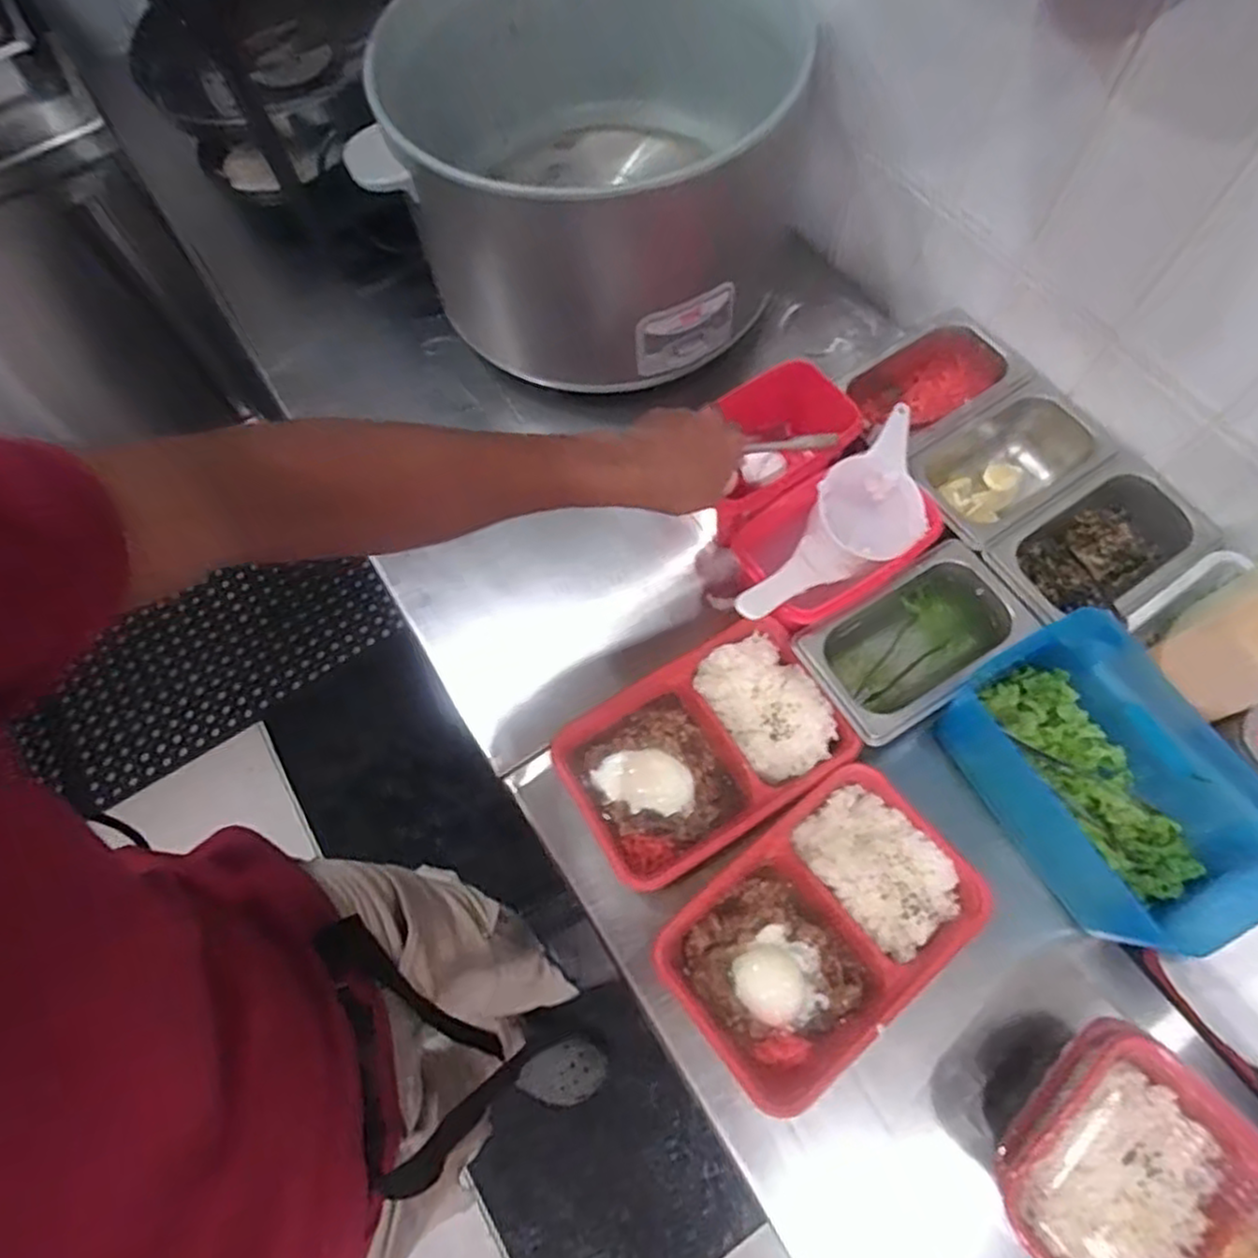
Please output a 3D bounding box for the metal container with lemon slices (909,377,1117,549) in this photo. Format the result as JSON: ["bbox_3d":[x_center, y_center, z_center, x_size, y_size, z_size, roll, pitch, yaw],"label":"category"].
[{"bbox_3d":[0.334,-0.140,0.661,0.176,0.061,0.104,-33,70,-11],"label":"metal container with lemon slices"}]

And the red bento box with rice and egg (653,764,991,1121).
[{"bbox_3d":[0.136,0.214,0.522,0.216,0.043,0.138,-38,71,-13],"label":"red bento box with rice and egg"}]

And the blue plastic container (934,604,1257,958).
[{"bbox_3d":[0.350,0.109,0.538,0.131,0.108,0.211,-27,69,-8],"label":"blue plastic container"}]

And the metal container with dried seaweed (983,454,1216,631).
[{"bbox_3d":[0.397,-0.062,0.627,0.175,0.071,0.110,-33,70,-11],"label":"metal container with dried seaweed"}]

